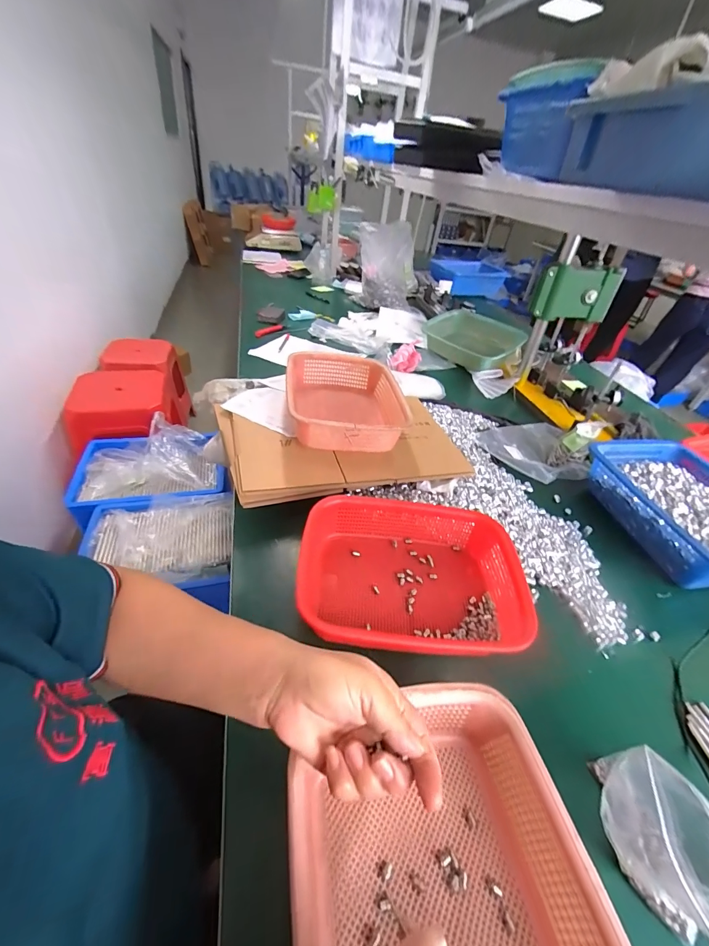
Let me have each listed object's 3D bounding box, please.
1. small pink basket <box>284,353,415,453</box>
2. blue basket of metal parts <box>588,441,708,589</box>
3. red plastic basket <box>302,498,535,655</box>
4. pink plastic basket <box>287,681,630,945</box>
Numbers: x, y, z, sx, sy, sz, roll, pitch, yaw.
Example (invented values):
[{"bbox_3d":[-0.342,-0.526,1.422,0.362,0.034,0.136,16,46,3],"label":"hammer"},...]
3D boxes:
[{"bbox_3d":[-0.018,-0.132,0.724,0.201,0.098,0.284,0,39,-9],"label":"small pink basket"},{"bbox_3d":[0.614,0.073,0.674,0.245,0.094,0.316,-1,40,-10],"label":"blue basket of metal parts"},{"bbox_3d":[0.087,0.139,0.498,0.312,0.073,0.216,4,39,-4],"label":"red plastic basket"},{"bbox_3d":[0.075,0.334,0.264,0.219,0.082,0.297,-3,40,-12],"label":"pink plastic basket"}]

